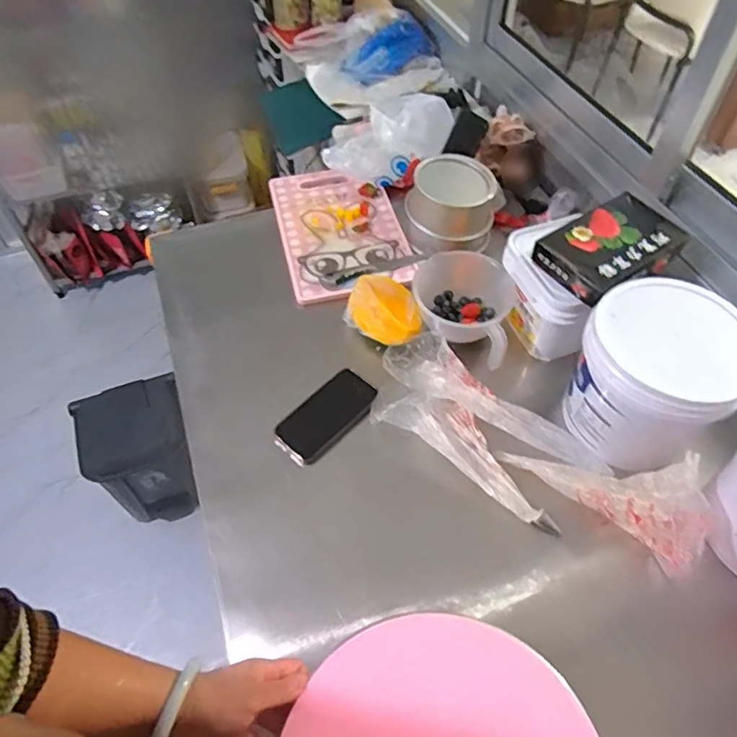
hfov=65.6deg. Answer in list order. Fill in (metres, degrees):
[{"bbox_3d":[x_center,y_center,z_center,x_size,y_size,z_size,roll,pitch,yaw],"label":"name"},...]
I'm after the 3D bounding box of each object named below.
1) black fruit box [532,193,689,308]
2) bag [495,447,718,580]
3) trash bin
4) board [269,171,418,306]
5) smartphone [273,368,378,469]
[{"bbox_3d":[0.346,-0.176,0.819,0.191,0.036,0.136,-29,58,-19],"label":"black fruit box"},{"bbox_3d":[0.310,0.141,0.745,0.257,0.070,0.116,29,59,21],"label":"bag"},{"bbox_3d":[-0.558,0.214,1.444,0.248,0.303,0.243,-17,54,-11],"label":"trash bin"},{"bbox_3d":[-0.057,-0.271,1.088,0.219,0.022,0.360,-13,54,-7],"label":"board"},{"bbox_3d":[-0.062,0.070,0.843,0.156,0.007,0.082,-42,66,-13],"label":"smartphone"}]

